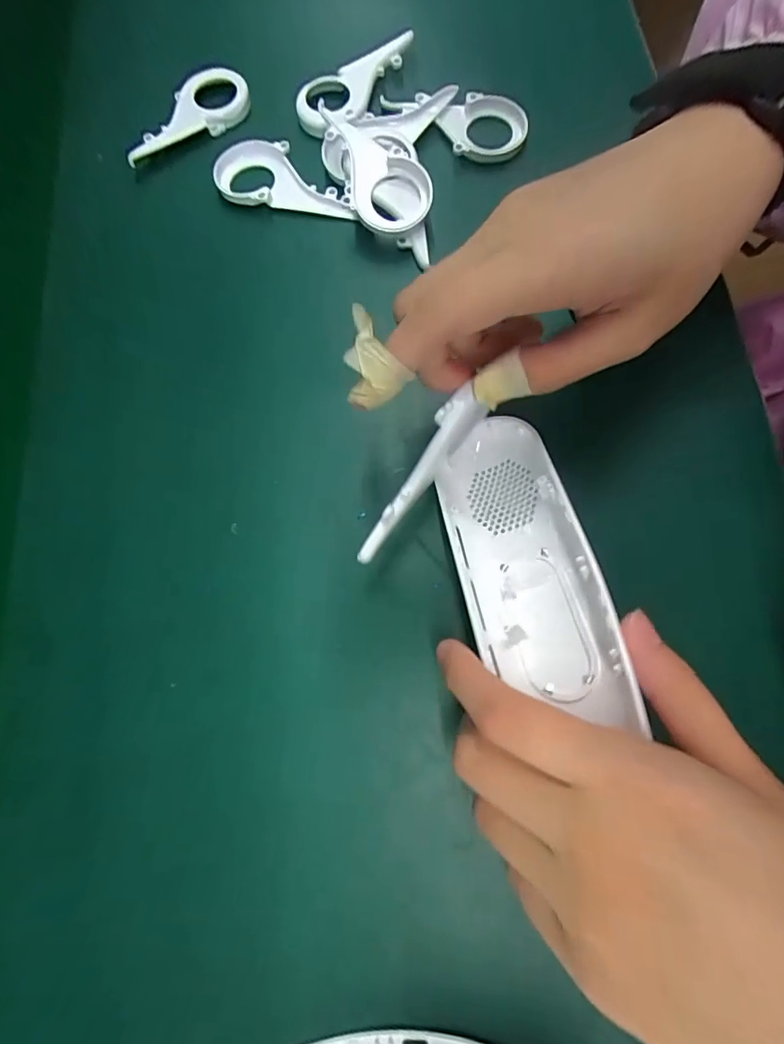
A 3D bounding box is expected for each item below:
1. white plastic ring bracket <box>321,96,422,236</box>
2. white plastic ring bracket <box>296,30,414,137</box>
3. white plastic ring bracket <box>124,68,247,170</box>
[{"bbox_3d":[0.006,-0.215,0.286,0.080,0.022,0.098,-10,73,-2],"label":"white plastic ring bracket"},{"bbox_3d":[-0.028,-0.290,0.317,0.046,0.016,0.087,26,75,9],"label":"white plastic ring bracket"},{"bbox_3d":[-0.137,-0.268,0.318,0.089,0.013,0.052,-28,74,-7],"label":"white plastic ring bracket"}]

